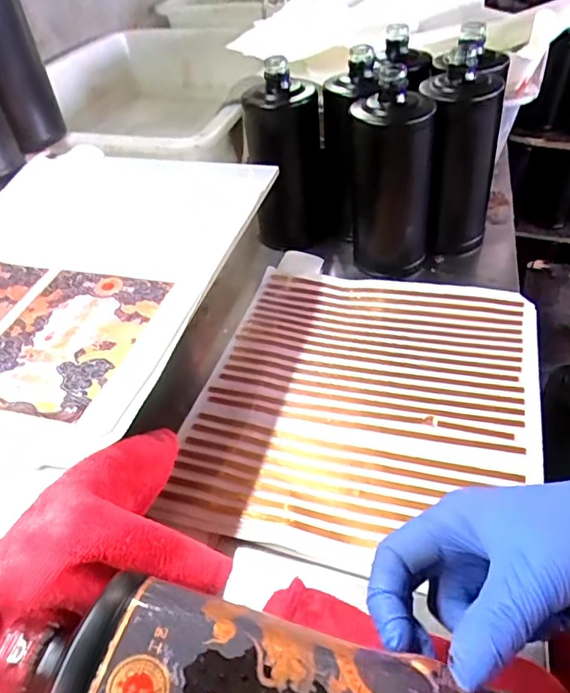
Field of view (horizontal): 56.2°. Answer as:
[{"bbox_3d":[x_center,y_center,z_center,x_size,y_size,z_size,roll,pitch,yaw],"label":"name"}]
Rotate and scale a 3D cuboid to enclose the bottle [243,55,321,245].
[{"bbox_3d":[0.001,-0.226,0.640,0.081,0.181,0.076,21,49,28],"label":"bottle"}]

